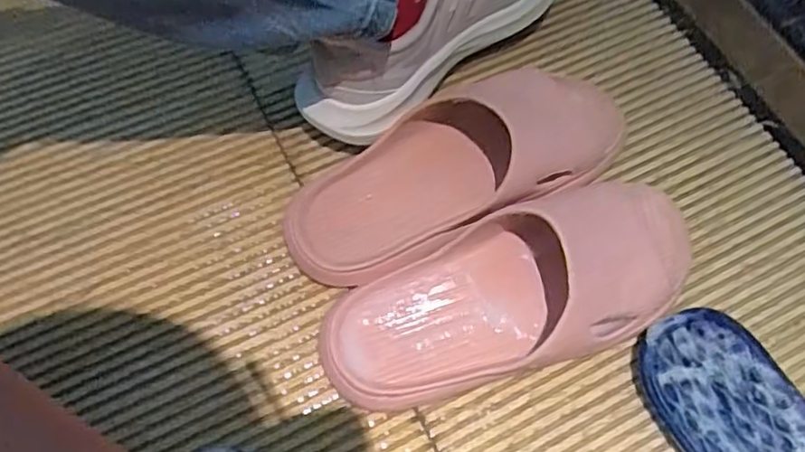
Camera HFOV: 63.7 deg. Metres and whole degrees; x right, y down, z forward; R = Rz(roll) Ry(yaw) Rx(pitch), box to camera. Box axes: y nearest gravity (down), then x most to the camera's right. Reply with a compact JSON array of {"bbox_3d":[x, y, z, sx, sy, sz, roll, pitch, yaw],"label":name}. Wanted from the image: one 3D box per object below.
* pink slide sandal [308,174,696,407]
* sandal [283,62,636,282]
[{"bbox_3d":[0.079,0.040,0.417,0.272,0.067,0.105,-19,66,-12],"label":"pink slide sandal"},{"bbox_3d":[0.048,-0.048,0.460,0.275,0.063,0.114,-29,69,-16],"label":"sandal"}]

